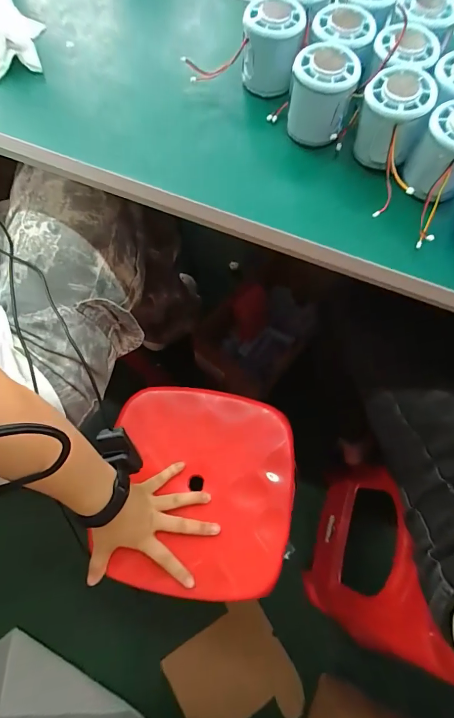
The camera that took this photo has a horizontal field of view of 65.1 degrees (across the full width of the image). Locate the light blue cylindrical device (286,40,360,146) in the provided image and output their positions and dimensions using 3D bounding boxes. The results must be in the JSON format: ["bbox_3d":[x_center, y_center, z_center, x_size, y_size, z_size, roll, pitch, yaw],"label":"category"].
[{"bbox_3d":[0.085,-0.242,0.328,0.054,0.063,0.051,0,70,-1],"label":"light blue cylindrical device"}]

